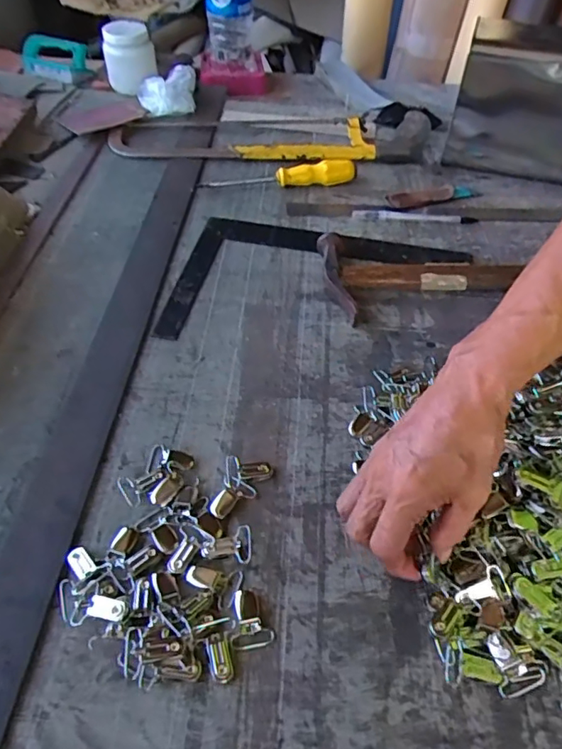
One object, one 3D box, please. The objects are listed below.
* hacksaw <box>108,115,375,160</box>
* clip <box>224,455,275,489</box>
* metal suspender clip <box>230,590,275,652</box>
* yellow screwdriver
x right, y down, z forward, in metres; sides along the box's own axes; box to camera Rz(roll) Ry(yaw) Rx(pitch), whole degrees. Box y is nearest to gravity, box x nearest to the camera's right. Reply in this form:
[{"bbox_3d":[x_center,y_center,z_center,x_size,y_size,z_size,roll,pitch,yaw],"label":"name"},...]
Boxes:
[{"bbox_3d":[-0.056,-0.340,0.748,0.358,0.019,0.125,0,49,-2],"label":"hacksaw"},{"bbox_3d":[-0.025,0.072,0.407,0.037,0.010,0.028,-1,49,-3],"label":"clip"},{"bbox_3d":[-0.020,0.155,0.339,0.026,0.009,0.036,-9,50,-10],"label":"metal suspender clip"},{"bbox_3d":[-0.004,-0.257,0.677,0.197,0.026,0.032,-6,49,-8],"label":"yellow screwdriver"}]

